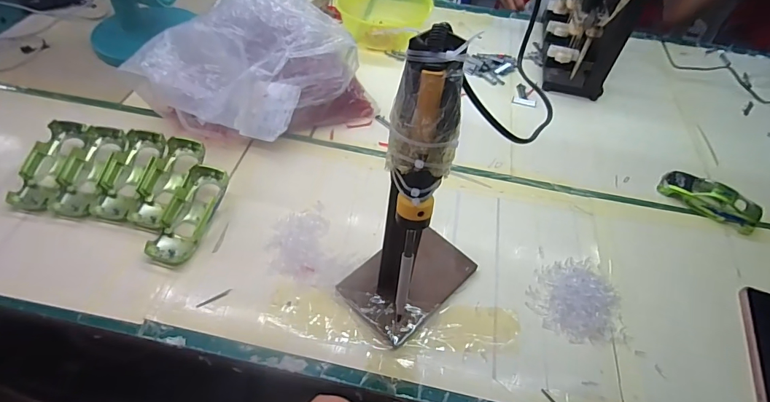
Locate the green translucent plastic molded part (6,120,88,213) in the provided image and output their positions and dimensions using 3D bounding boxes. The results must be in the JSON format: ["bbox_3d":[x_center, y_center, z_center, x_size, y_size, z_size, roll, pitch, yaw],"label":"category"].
[{"bbox_3d":[-0.460,-0.048,0.562,0.060,0.031,0.133,10,68,3],"label":"green translucent plastic molded part"}]

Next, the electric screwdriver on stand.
[{"bbox_3d":[0.040,-0.001,0.377,0.146,0.320,0.097,-34,61,-28],"label":"electric screwdriver on stand"}]

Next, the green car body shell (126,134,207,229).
[{"bbox_3d":[-0.296,-0.027,0.555,0.060,0.050,0.130,16,51,8],"label":"green car body shell"}]

